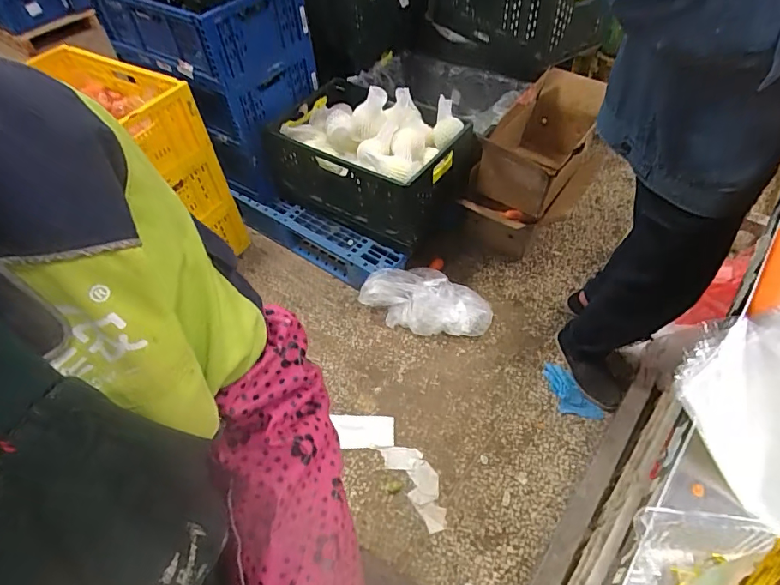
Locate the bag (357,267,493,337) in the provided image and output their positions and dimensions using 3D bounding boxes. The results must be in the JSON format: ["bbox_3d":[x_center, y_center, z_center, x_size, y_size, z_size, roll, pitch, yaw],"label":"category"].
[{"bbox_3d":[0.126,0.021,1.606,0.414,0.183,0.198,17,55,17],"label":"bag"}]

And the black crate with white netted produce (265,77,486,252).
[{"bbox_3d":[-0.046,-0.458,1.670,0.633,0.381,0.401,25,57,22],"label":"black crate with white netted produce"}]

